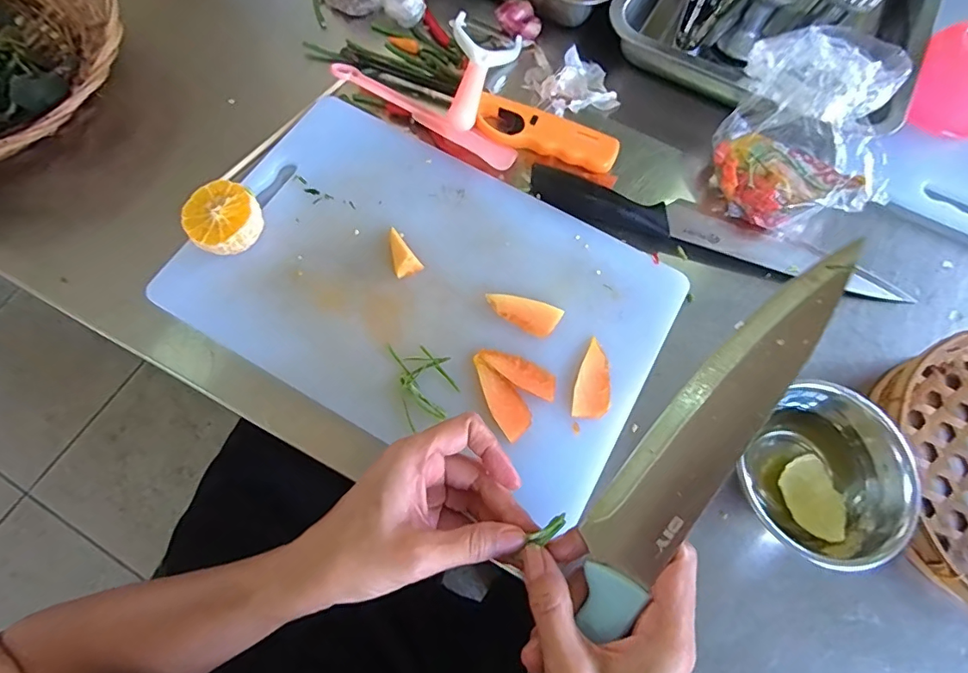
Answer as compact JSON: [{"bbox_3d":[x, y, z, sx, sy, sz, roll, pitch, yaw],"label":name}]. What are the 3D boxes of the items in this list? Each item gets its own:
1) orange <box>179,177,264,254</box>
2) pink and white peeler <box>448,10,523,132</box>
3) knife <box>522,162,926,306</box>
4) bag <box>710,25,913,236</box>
[{"bbox_3d":[-0.193,-0.085,0.377,0.051,0.035,0.050,1,70,-2],"label":"orange"},{"bbox_3d":[-0.007,-0.233,0.443,0.063,0.023,0.143,10,58,1],"label":"pink and white peeler"},{"bbox_3d":[0.189,-0.084,0.412,0.309,0.014,0.034,16,70,3],"label":"knife"},{"bbox_3d":[0.261,-0.168,0.403,0.116,0.085,0.145,12,70,2],"label":"bag"}]

